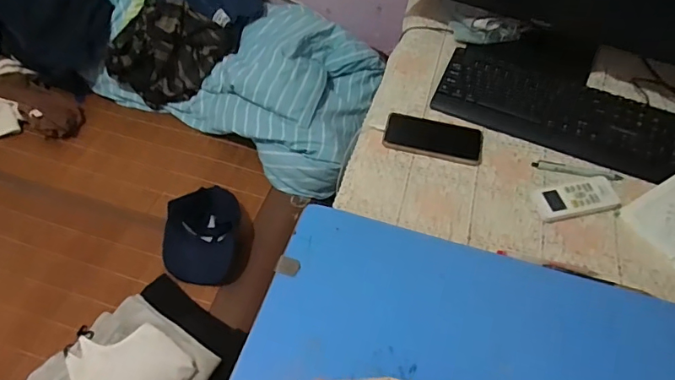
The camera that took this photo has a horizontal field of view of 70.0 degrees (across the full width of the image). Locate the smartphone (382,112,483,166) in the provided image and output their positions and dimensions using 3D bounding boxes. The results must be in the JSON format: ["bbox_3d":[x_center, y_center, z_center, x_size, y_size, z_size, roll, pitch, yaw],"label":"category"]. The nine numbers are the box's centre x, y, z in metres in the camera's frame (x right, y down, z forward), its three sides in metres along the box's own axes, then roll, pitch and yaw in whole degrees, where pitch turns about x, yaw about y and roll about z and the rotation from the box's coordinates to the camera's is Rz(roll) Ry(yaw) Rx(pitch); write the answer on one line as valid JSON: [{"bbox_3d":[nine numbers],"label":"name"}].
[{"bbox_3d":[0.164,-0.090,0.820,0.163,0.013,0.085,12,53,7],"label":"smartphone"}]

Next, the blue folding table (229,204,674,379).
[{"bbox_3d":[0.180,0.239,0.562,0.584,0.031,0.400,16,54,9],"label":"blue folding table"}]

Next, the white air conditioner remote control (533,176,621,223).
[{"bbox_3d":[0.374,0.013,0.751,0.131,0.013,0.058,-11,54,-11],"label":"white air conditioner remote control"}]

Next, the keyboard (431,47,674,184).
[{"bbox_3d":[0.398,-0.138,0.847,0.433,0.033,0.152,24,55,14],"label":"keyboard"}]

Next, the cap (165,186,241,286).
[{"bbox_3d":[-0.296,0.097,1.051,0.138,0.094,0.194,9,53,4],"label":"cap"}]

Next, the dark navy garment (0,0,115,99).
[{"bbox_3d":[-0.724,-0.522,1.326,0.289,0.317,0.396,13,53,7],"label":"dark navy garment"}]

